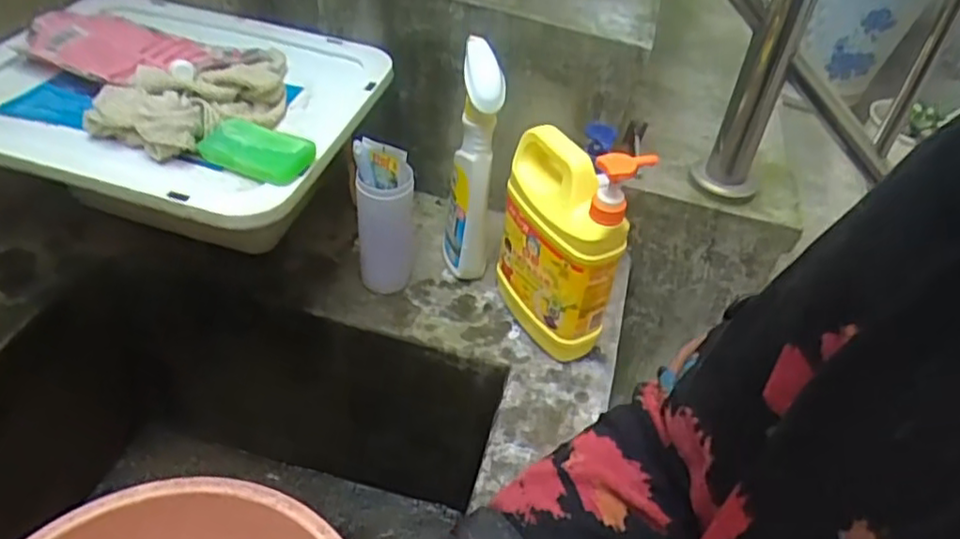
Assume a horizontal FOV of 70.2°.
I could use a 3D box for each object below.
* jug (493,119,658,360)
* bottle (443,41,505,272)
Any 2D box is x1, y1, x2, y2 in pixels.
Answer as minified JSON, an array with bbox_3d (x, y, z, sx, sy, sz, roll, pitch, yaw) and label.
[{"bbox_3d":[0.082,-0.024,0.698,0.076,0.253,0.126,-9,43,-17],"label":"jug"},{"bbox_3d":[-0.009,-0.096,0.754,0.050,0.279,0.091,4,41,-2],"label":"bottle"}]

